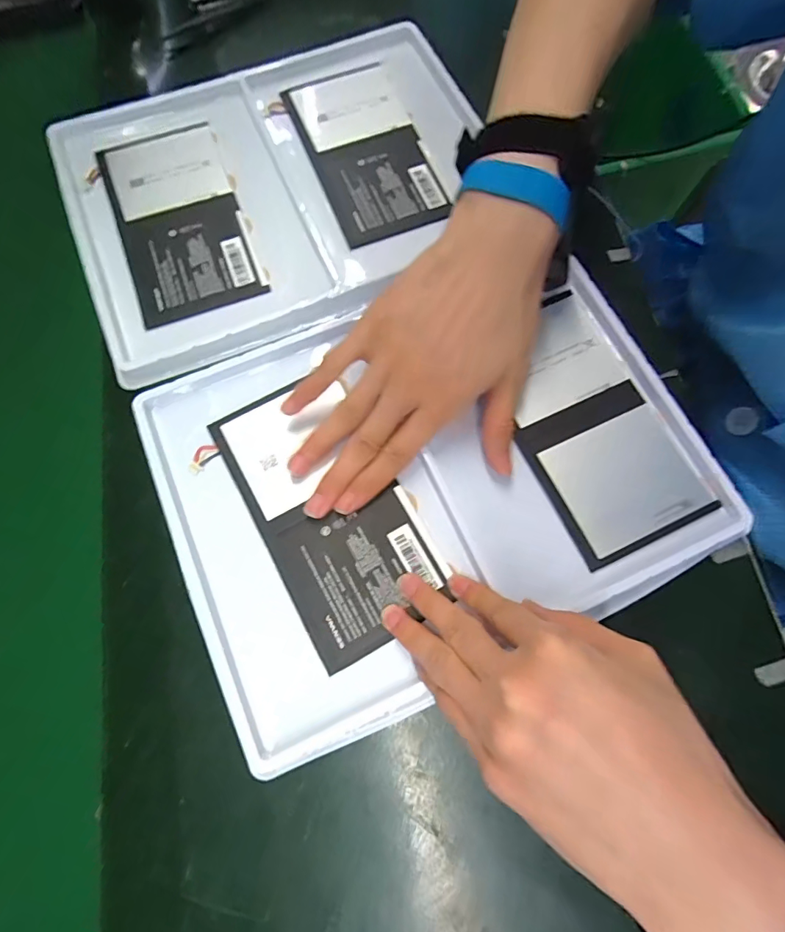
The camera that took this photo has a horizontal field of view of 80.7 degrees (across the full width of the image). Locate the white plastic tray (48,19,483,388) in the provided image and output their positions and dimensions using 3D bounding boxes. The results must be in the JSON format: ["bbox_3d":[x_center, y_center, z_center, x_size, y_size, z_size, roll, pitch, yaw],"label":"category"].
[{"bbox_3d":[-0.085,-0.222,0.352,0.308,0.017,0.247,-22,75,-9],"label":"white plastic tray"}]

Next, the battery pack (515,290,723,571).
[{"bbox_3d":[0.126,-0.029,0.302,0.087,0.006,0.163,-25,75,-5],"label":"battery pack"}]

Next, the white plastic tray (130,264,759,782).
[{"bbox_3d":[0.025,-0.001,0.291,0.314,0.023,0.239,-21,75,-9],"label":"white plastic tray"}]

